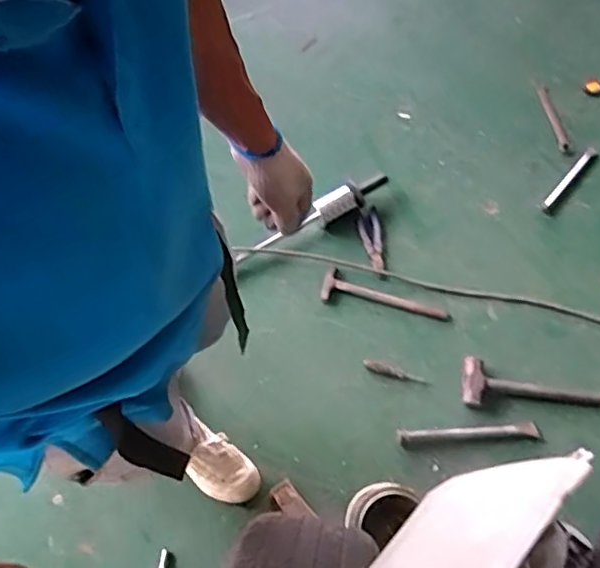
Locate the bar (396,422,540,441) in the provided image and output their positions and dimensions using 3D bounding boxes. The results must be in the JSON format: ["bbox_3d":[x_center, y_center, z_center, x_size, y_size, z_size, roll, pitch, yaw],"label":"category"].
[{"bbox_3d":[0.381,0.337,1.410,0.319,0.016,0.028,-2,67,0],"label":"bar"}]

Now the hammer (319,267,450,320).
[{"bbox_3d":[0.206,0.044,1.529,0.309,0.024,0.078,18,68,8],"label":"hammer"}]

